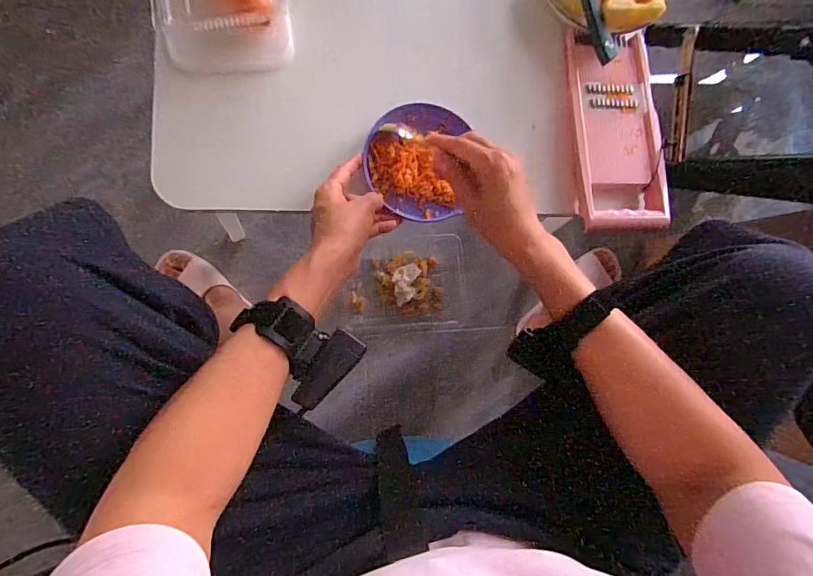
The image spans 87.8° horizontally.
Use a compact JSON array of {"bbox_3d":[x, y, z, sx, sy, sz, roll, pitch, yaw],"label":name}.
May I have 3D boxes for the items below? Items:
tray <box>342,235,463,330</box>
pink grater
[{"bbox_3d":[-0.005,-0.011,0.751,0.220,0.028,0.163,-3,84,-8],"label":"tray"},{"bbox_3d":[0.251,-0.192,0.508,0.105,0.029,0.251,-1,84,-8],"label":"pink grater"}]

